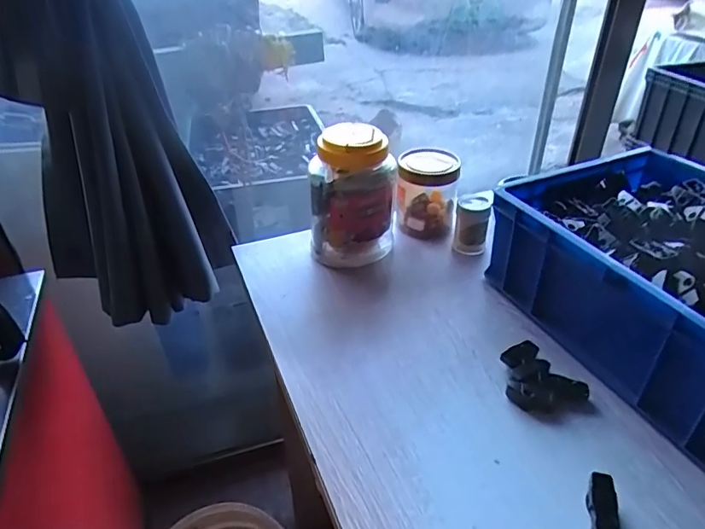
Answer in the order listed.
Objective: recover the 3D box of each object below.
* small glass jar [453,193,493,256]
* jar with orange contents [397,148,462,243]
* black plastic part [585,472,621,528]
[{"bbox_3d":[0.164,-0.056,0.683,0.042,0.079,0.037,10,38,15],"label":"small glass jar"},{"bbox_3d":[0.108,-0.103,0.723,0.085,0.107,0.082,4,36,7],"label":"jar with orange contents"},{"bbox_3d":[0.196,0.189,0.391,0.018,0.020,0.044,7,37,11],"label":"black plastic part"}]

